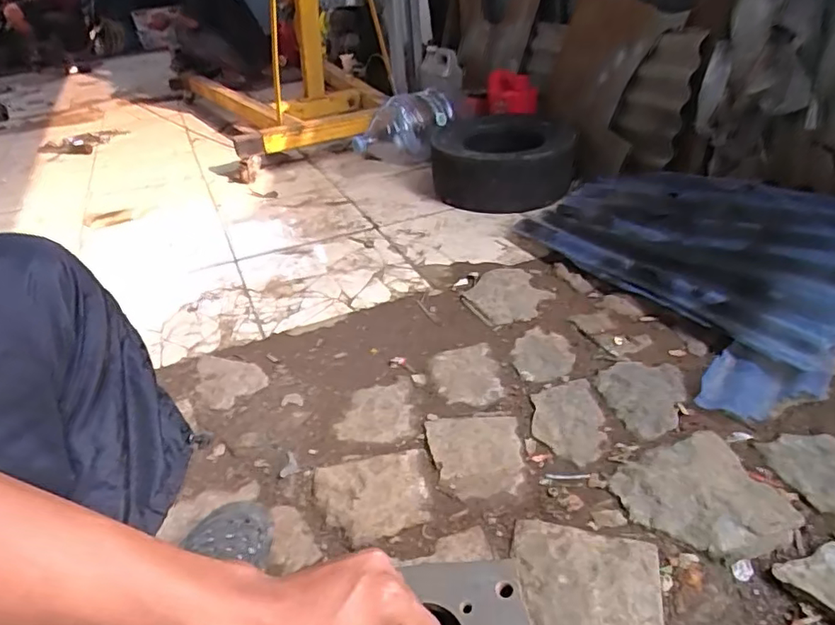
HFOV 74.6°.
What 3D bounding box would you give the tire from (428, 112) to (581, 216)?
[{"bbox_3d":[0.251,-0.492,1.757,0.392,0.213,0.433,-4,33,1],"label":"tire"}]

